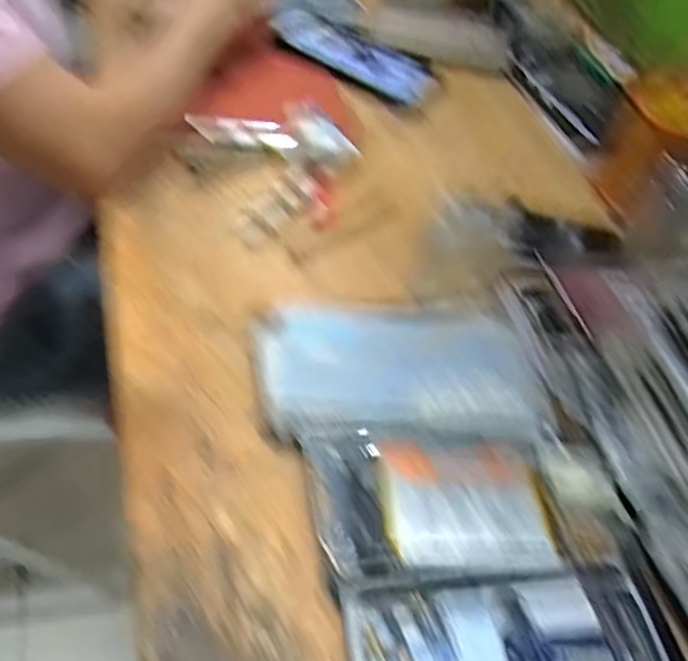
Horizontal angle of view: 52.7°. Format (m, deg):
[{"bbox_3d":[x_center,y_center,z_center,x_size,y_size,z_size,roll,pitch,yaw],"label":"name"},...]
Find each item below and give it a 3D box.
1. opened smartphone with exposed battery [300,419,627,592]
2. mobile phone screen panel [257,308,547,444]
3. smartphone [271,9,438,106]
[{"bbox_3d":[0.071,0.097,0.402,0.179,0.019,0.092,0,47,-11],"label":"opened smartphone with exposed battery"},{"bbox_3d":[0.037,0.027,0.455,0.180,0.012,0.105,2,47,-9],"label":"mobile phone screen panel"},{"bbox_3d":[0.013,-0.303,0.766,0.186,0.012,0.076,26,63,3],"label":"smartphone"}]

